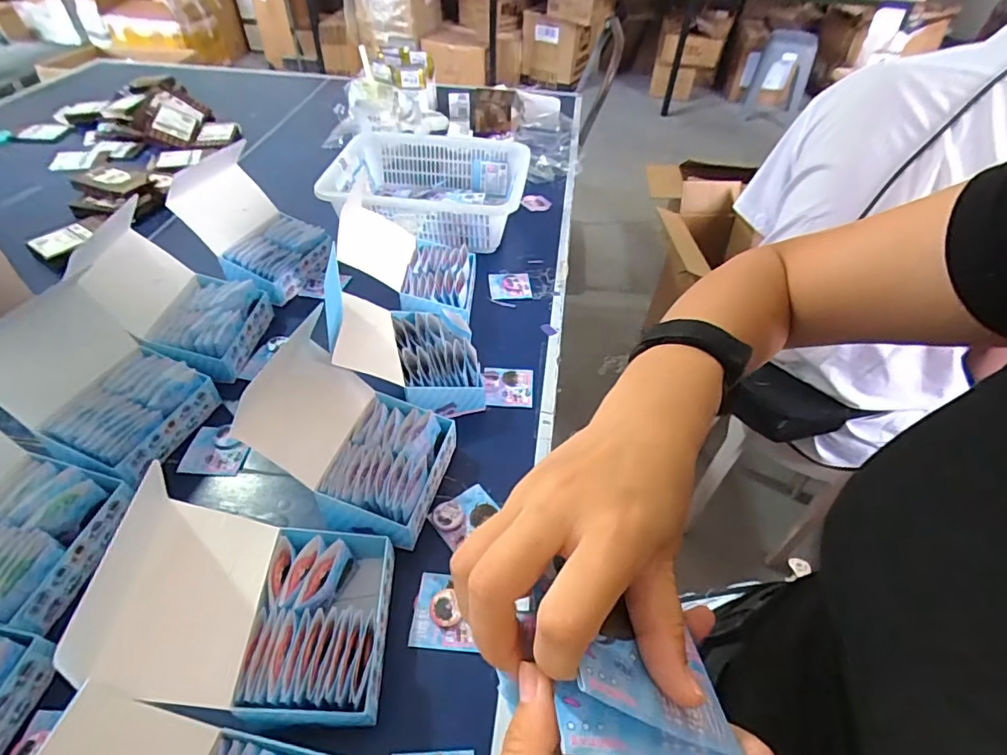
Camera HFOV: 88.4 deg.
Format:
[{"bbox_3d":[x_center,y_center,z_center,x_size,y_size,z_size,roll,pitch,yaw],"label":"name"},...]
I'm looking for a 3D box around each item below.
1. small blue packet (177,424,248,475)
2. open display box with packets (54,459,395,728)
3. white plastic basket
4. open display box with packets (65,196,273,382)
[{"bbox_3d":[-0.342,0.085,0.619,0.070,0.007,0.065,2,46,0],"label":"small blue packet"},{"bbox_3d":[-0.195,0.190,0.433,0.188,0.128,0.156,3,46,0],"label":"open display box with packets"},{"bbox_3d":[-0.136,-0.348,0.964,0.342,0.109,0.298,2,46,0],"label":"white plastic basket"},{"bbox_3d":[-0.445,-0.107,0.699,0.198,0.150,0.161,9,47,7],"label":"open display box with packets"}]

